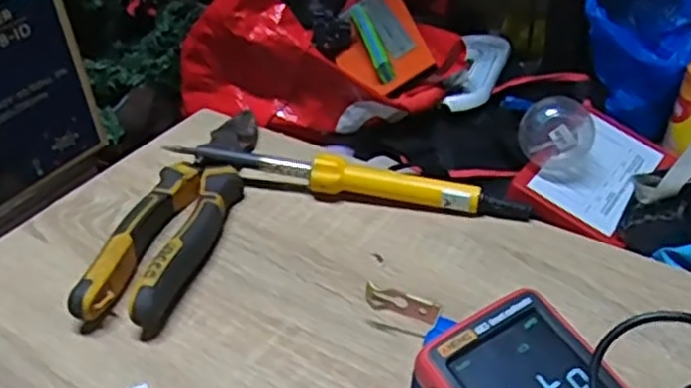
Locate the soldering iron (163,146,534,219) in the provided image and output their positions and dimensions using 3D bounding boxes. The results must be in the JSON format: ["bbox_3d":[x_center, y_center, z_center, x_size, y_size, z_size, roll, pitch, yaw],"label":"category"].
[{"bbox_3d":[-0.002,-0.010,0.518,0.256,0.031,0.019,6,39,15],"label":"soldering iron"}]

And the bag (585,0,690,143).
[{"bbox_3d":[0.446,-0.223,1.100,0.164,0.198,0.161,15,41,25],"label":"bag"}]

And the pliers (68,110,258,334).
[{"bbox_3d":[-0.111,0.007,0.512,0.059,0.030,0.225,4,38,12],"label":"pliers"}]

